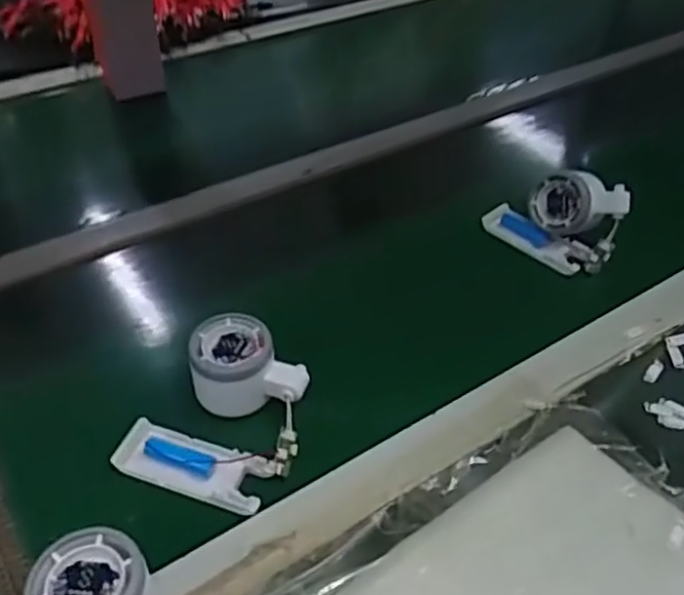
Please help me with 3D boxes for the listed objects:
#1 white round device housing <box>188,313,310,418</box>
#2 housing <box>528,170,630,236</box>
[{"bbox_3d":[-0.067,0.049,0.493,0.080,0.047,0.057,1,41,-2],"label":"white round device housing"},{"bbox_3d":[0.219,-0.087,0.630,0.083,0.050,0.038,23,45,21],"label":"housing"}]

